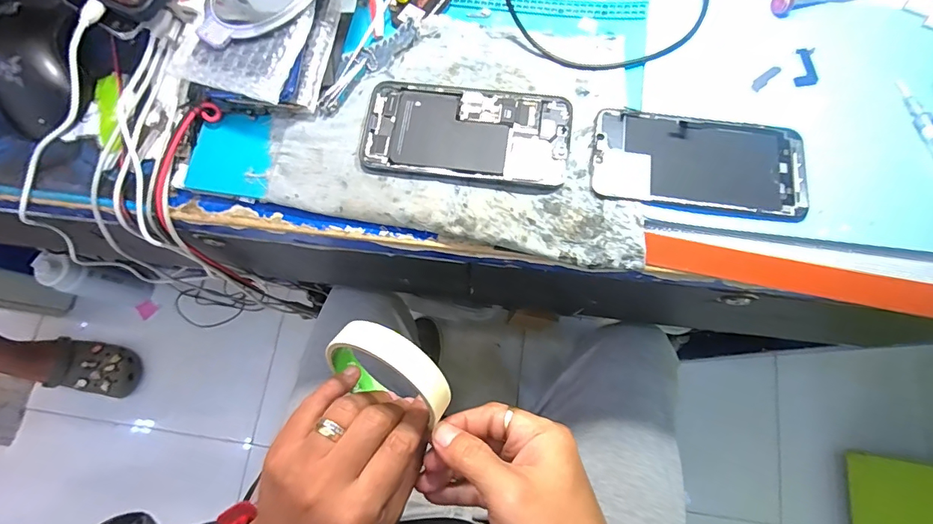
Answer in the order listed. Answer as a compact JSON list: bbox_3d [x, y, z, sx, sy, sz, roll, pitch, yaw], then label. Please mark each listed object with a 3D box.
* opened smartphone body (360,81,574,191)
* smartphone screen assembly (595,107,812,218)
[{"bbox_3d":[0.000,-0.102,0.353,0.159,0.008,0.081,9,76,3],"label":"opened smartphone body"},{"bbox_3d":[0.176,-0.076,0.341,0.156,0.005,0.075,6,76,2],"label":"smartphone screen assembly"}]

